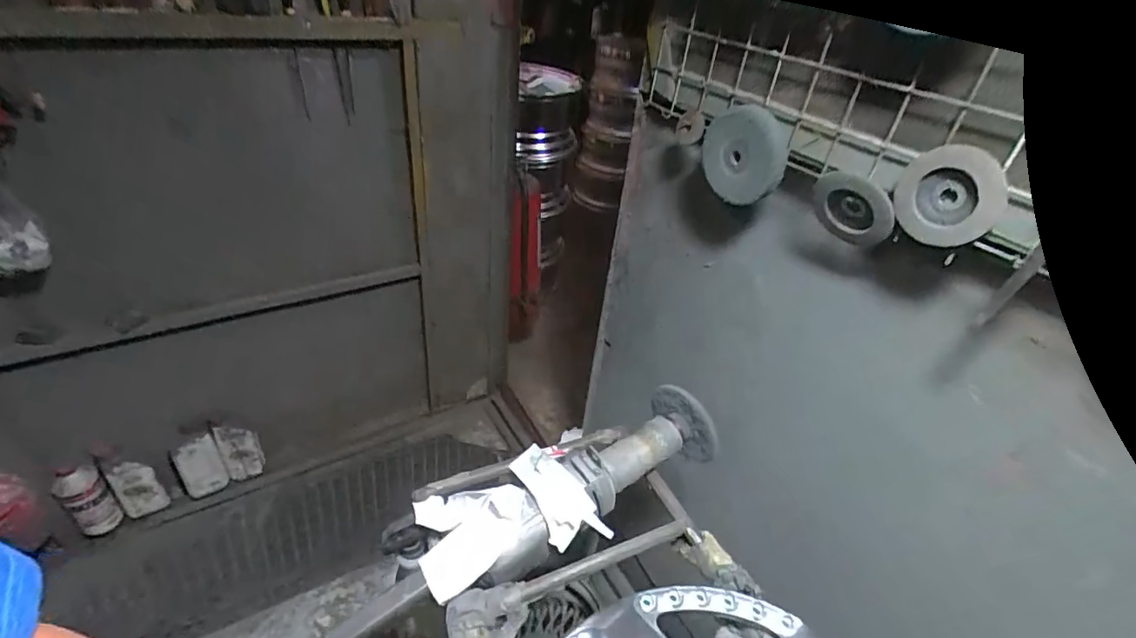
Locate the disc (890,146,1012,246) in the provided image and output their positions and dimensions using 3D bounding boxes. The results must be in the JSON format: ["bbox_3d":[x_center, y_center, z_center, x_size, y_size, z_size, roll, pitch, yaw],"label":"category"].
[{"bbox_3d":[0.372,-0.120,0.513,0.016,0.094,0.094,-11,39,-24],"label":"disc"}]

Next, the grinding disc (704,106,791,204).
[{"bbox_3d":[0.237,-0.219,0.703,0.111,0.120,0.026,-11,-6,30],"label":"grinding disc"}]

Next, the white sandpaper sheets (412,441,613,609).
[{"bbox_3d":[-0.078,0.249,0.647,0.207,0.090,0.139,-10,39,-23],"label":"white sandpaper sheets"}]

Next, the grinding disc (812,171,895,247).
[{"bbox_3d":[0.321,-0.125,0.592,0.089,0.071,0.017,27,40,25],"label":"grinding disc"}]

